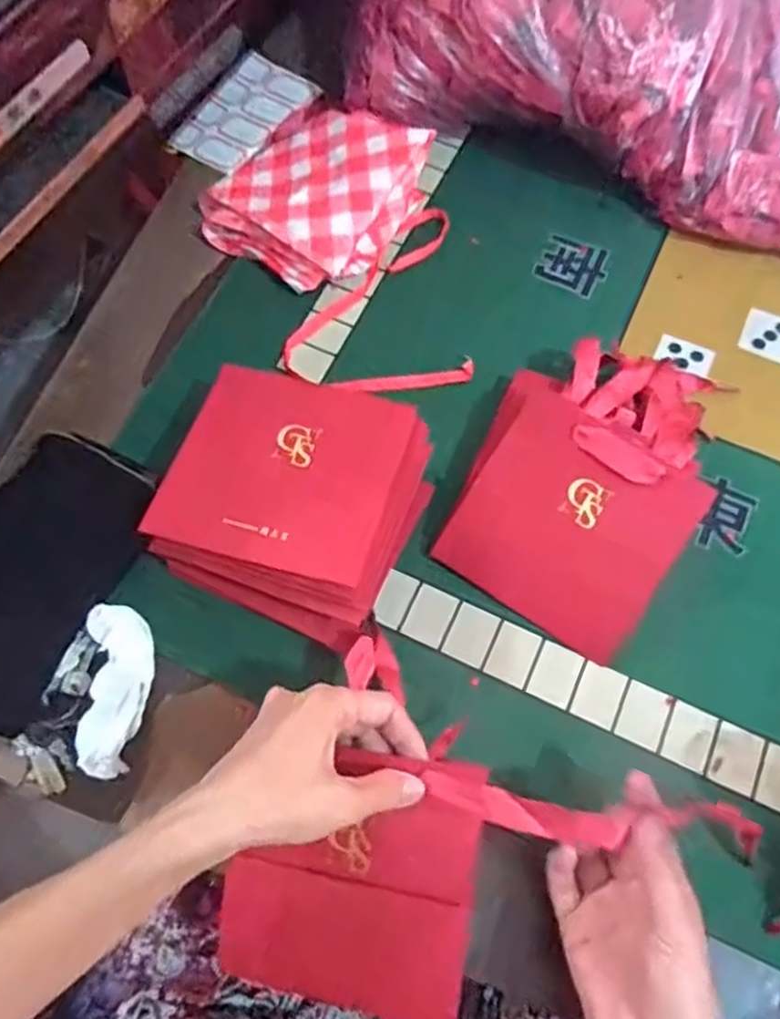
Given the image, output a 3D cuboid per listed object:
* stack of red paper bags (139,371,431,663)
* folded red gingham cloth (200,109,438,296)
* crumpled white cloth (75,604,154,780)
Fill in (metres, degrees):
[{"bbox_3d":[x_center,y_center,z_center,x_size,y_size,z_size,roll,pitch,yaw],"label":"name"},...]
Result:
[{"bbox_3d":[-0.062,-0.011,0.498,0.152,0.072,0.164,23,69,8],"label":"stack of red paper bags"},{"bbox_3d":[-0.062,-0.270,0.613,0.147,0.058,0.153,31,70,11],"label":"folded red gingham cloth"},{"bbox_3d":[-0.178,0.117,0.474,0.037,0.028,0.104,1,68,-1],"label":"crumpled white cloth"}]

